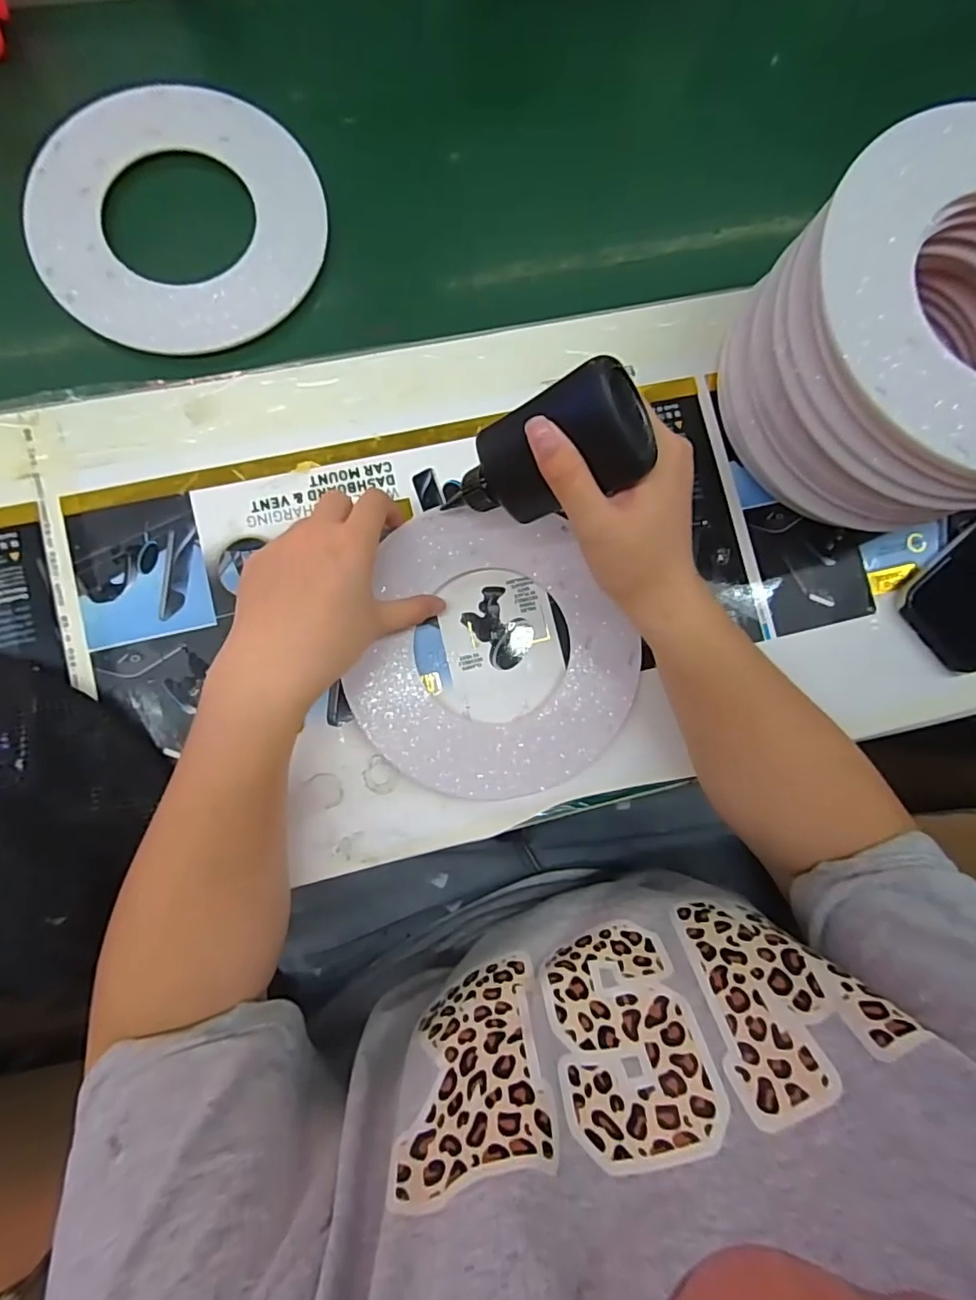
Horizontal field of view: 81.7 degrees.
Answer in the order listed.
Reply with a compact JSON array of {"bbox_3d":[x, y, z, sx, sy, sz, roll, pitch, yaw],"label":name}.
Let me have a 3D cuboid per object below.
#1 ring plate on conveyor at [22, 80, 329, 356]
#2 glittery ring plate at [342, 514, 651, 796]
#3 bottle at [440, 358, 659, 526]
[{"bbox_3d":[-0.214,-0.300,0.389,0.186,0.009,0.200,1,84,-6],"label":"ring plate on conveyor"},{"bbox_3d":[0.009,0.003,0.372,0.177,0.013,0.183,1,84,-6],"label":"glittery ring plate"},{"bbox_3d":[0.025,-0.099,0.296,0.041,0.120,0.047,4,83,-34],"label":"bottle"}]

